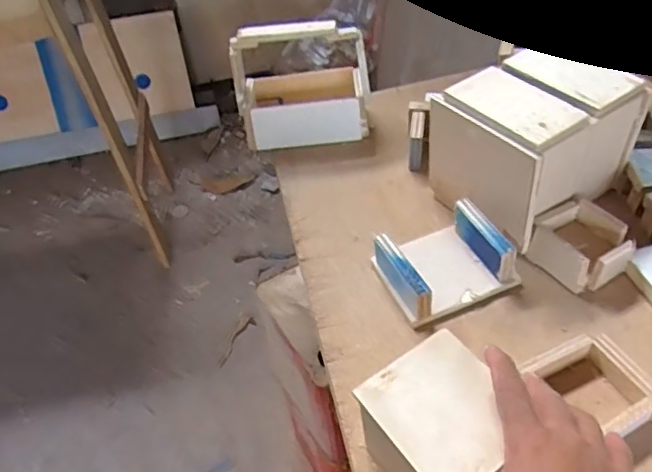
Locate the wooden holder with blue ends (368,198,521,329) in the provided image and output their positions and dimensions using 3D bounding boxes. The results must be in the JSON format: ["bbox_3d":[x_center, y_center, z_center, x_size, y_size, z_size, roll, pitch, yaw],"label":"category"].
[{"bbox_3d":[0.116,0.024,0.568,0.117,0.054,0.099,-19,45,-13],"label":"wooden holder with blue ends"}]

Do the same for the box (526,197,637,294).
[{"bbox_3d":[0.250,0.009,0.562,0.075,0.038,0.081,-25,46,-18],"label":"box"}]

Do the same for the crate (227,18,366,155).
[{"bbox_3d":[-0.032,-0.203,0.741,0.168,0.145,0.088,-6,43,1],"label":"crate"}]

